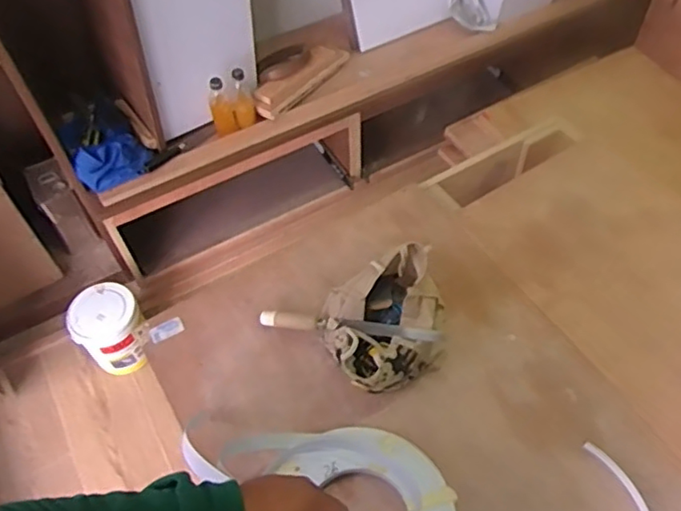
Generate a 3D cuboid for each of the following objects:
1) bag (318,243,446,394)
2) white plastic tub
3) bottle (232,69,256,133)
[{"bbox_3d":[0.069,0.101,0.931,0.184,0.149,0.181,-19,56,-11],"label":"bag"},{"bbox_3d":[-0.616,0.194,1.614,0.167,0.185,0.186,-34,60,-20],"label":"white plastic tub"},{"bbox_3d":[-0.258,-0.406,1.569,0.058,0.160,0.051,-13,55,-7],"label":"bottle"}]

